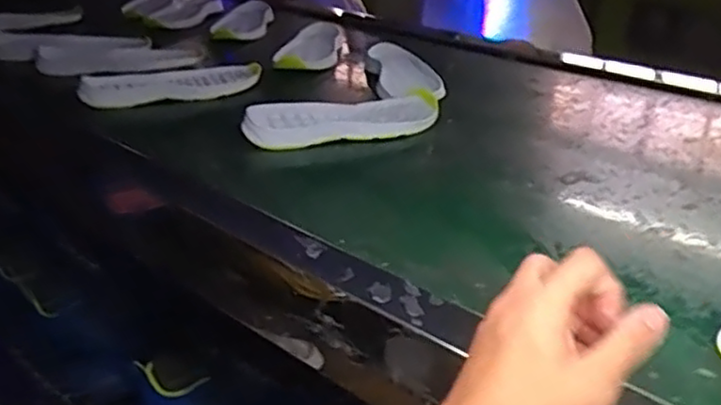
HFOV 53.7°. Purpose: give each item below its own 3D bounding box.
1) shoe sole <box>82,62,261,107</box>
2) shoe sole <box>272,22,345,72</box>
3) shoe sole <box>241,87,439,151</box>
[{"bbox_3d":[-0.244,-0.151,0.923,0.223,0.030,0.081,-11,27,-22],"label":"shoe sole"},{"bbox_3d":[-0.076,-0.243,1.115,0.091,0.036,0.204,4,27,5],"label":"shoe sole"},{"bbox_3d":[-0.018,-0.094,0.800,0.225,0.034,0.079,-8,27,-17],"label":"shoe sole"}]

